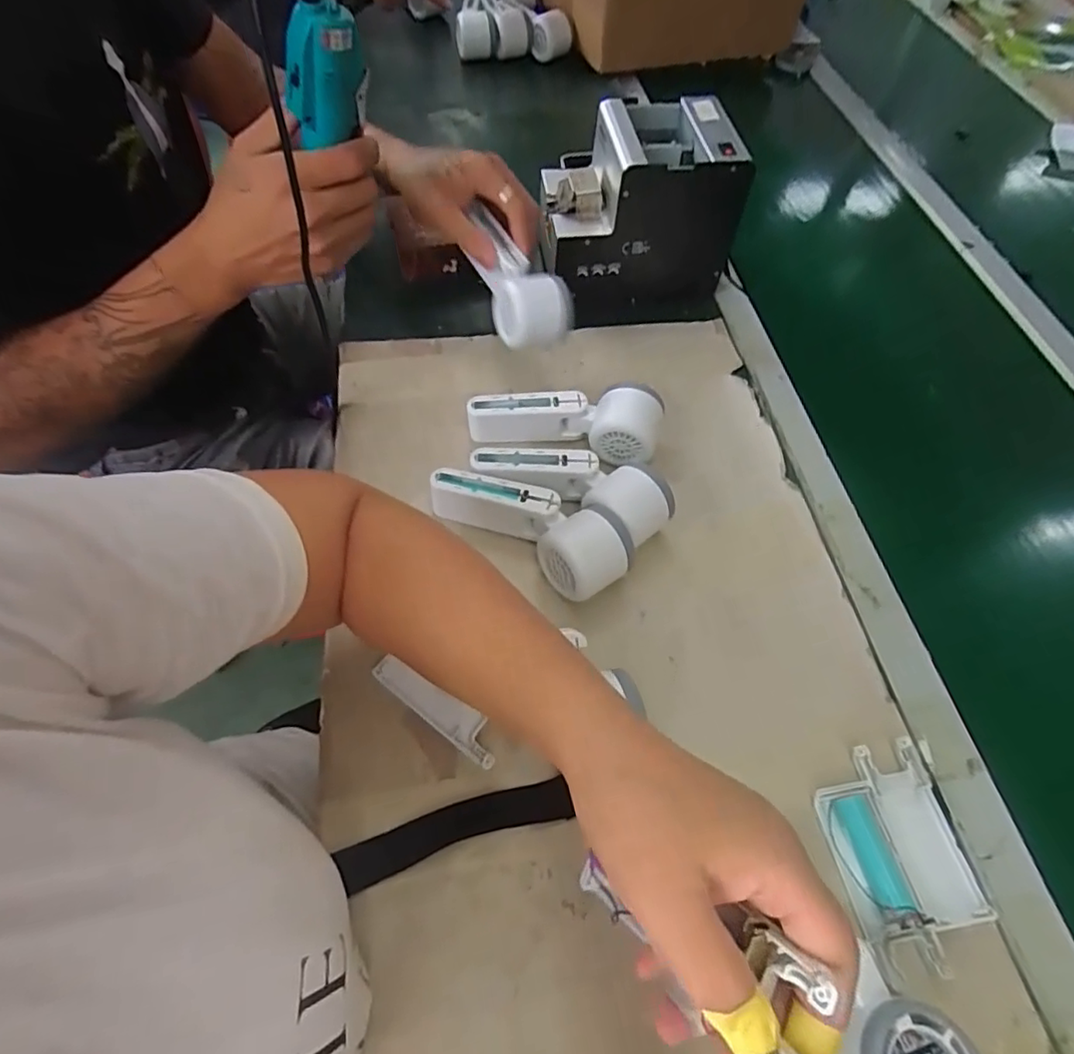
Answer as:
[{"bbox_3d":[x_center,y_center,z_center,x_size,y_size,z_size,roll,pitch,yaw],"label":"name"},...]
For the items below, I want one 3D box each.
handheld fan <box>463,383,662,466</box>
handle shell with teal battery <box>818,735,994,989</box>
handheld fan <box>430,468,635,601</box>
[{"bbox_3d":[0.026,-0.096,0.518,0.162,0.047,0.058,13,57,6],"label":"handheld fan"},{"bbox_3d":[0.225,0.204,0.369,0.081,0.018,0.120,-6,58,-5],"label":"handle shell with teal battery"},{"bbox_3d":[-0.003,-0.003,0.464,0.160,0.057,0.071,30,60,14],"label":"handheld fan"}]

